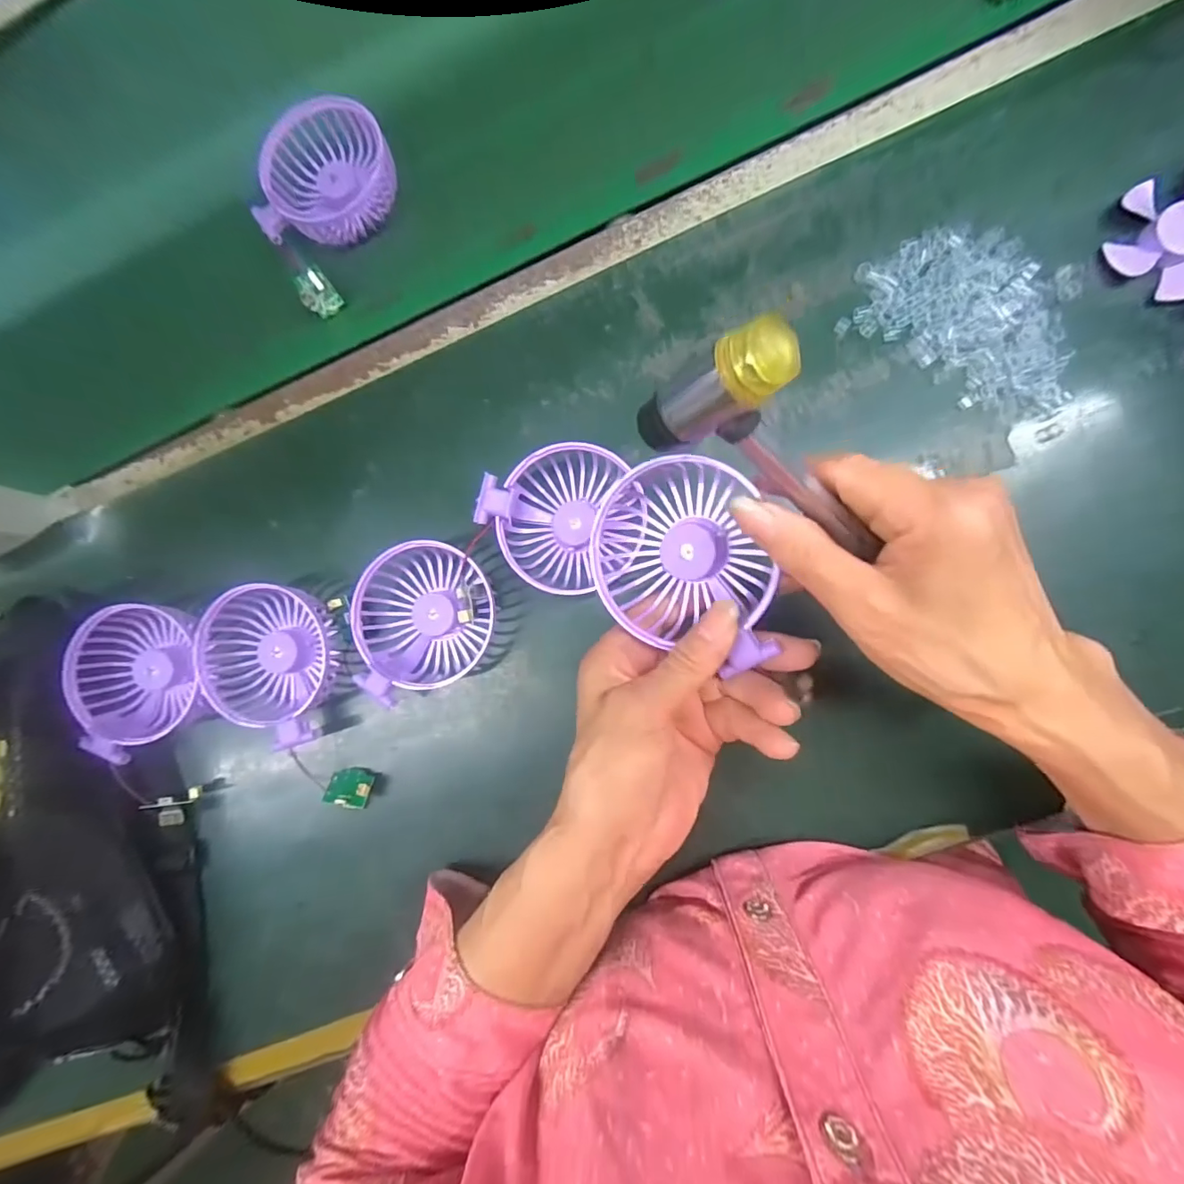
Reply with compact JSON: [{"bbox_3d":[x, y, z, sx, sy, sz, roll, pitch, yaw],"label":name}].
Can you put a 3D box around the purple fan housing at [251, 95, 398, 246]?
[{"bbox_3d":[-0.184,-0.290,0.361,0.088,0.027,0.082,0,87,7],"label":"purple fan housing"}]

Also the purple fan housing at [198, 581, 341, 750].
[{"bbox_3d":[-0.211,0.045,0.341,0.084,0.035,0.097,10,88,8],"label":"purple fan housing"}]

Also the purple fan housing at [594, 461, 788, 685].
[{"bbox_3d":[0.044,-0.015,0.258,0.084,0.035,0.101,-5,87,7],"label":"purple fan housing"}]

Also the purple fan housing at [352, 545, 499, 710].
[{"bbox_3d":[-0.107,0.017,0.330,0.083,0.036,0.096,-5,87,7],"label":"purple fan housing"}]

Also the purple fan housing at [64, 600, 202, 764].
[{"bbox_3d":[-0.297,0.053,0.350,0.097,0.040,0.090,-30,84,5],"label":"purple fan housing"}]

